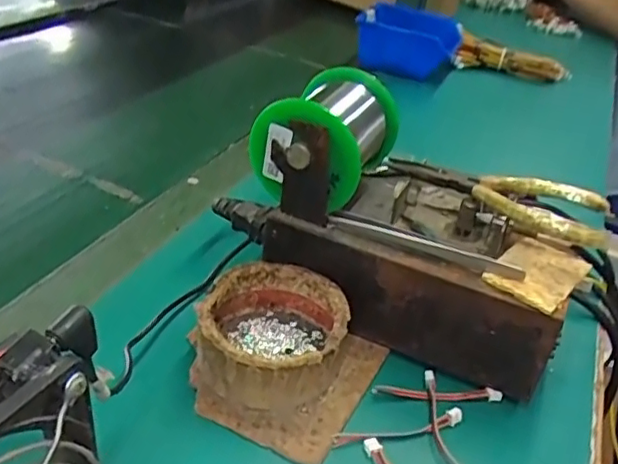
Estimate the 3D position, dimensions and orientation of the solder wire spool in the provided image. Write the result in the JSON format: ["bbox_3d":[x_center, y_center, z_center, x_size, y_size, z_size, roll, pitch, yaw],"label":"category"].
[{"bbox_3d":[0.014,-0.064,0.380,0.066,0.063,0.085,21,35,18],"label":"solder wire spool"}]

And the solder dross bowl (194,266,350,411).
[{"bbox_3d":[-0.021,0.059,0.352,0.080,0.041,0.080,6,34,-4],"label":"solder dross bowl"}]

